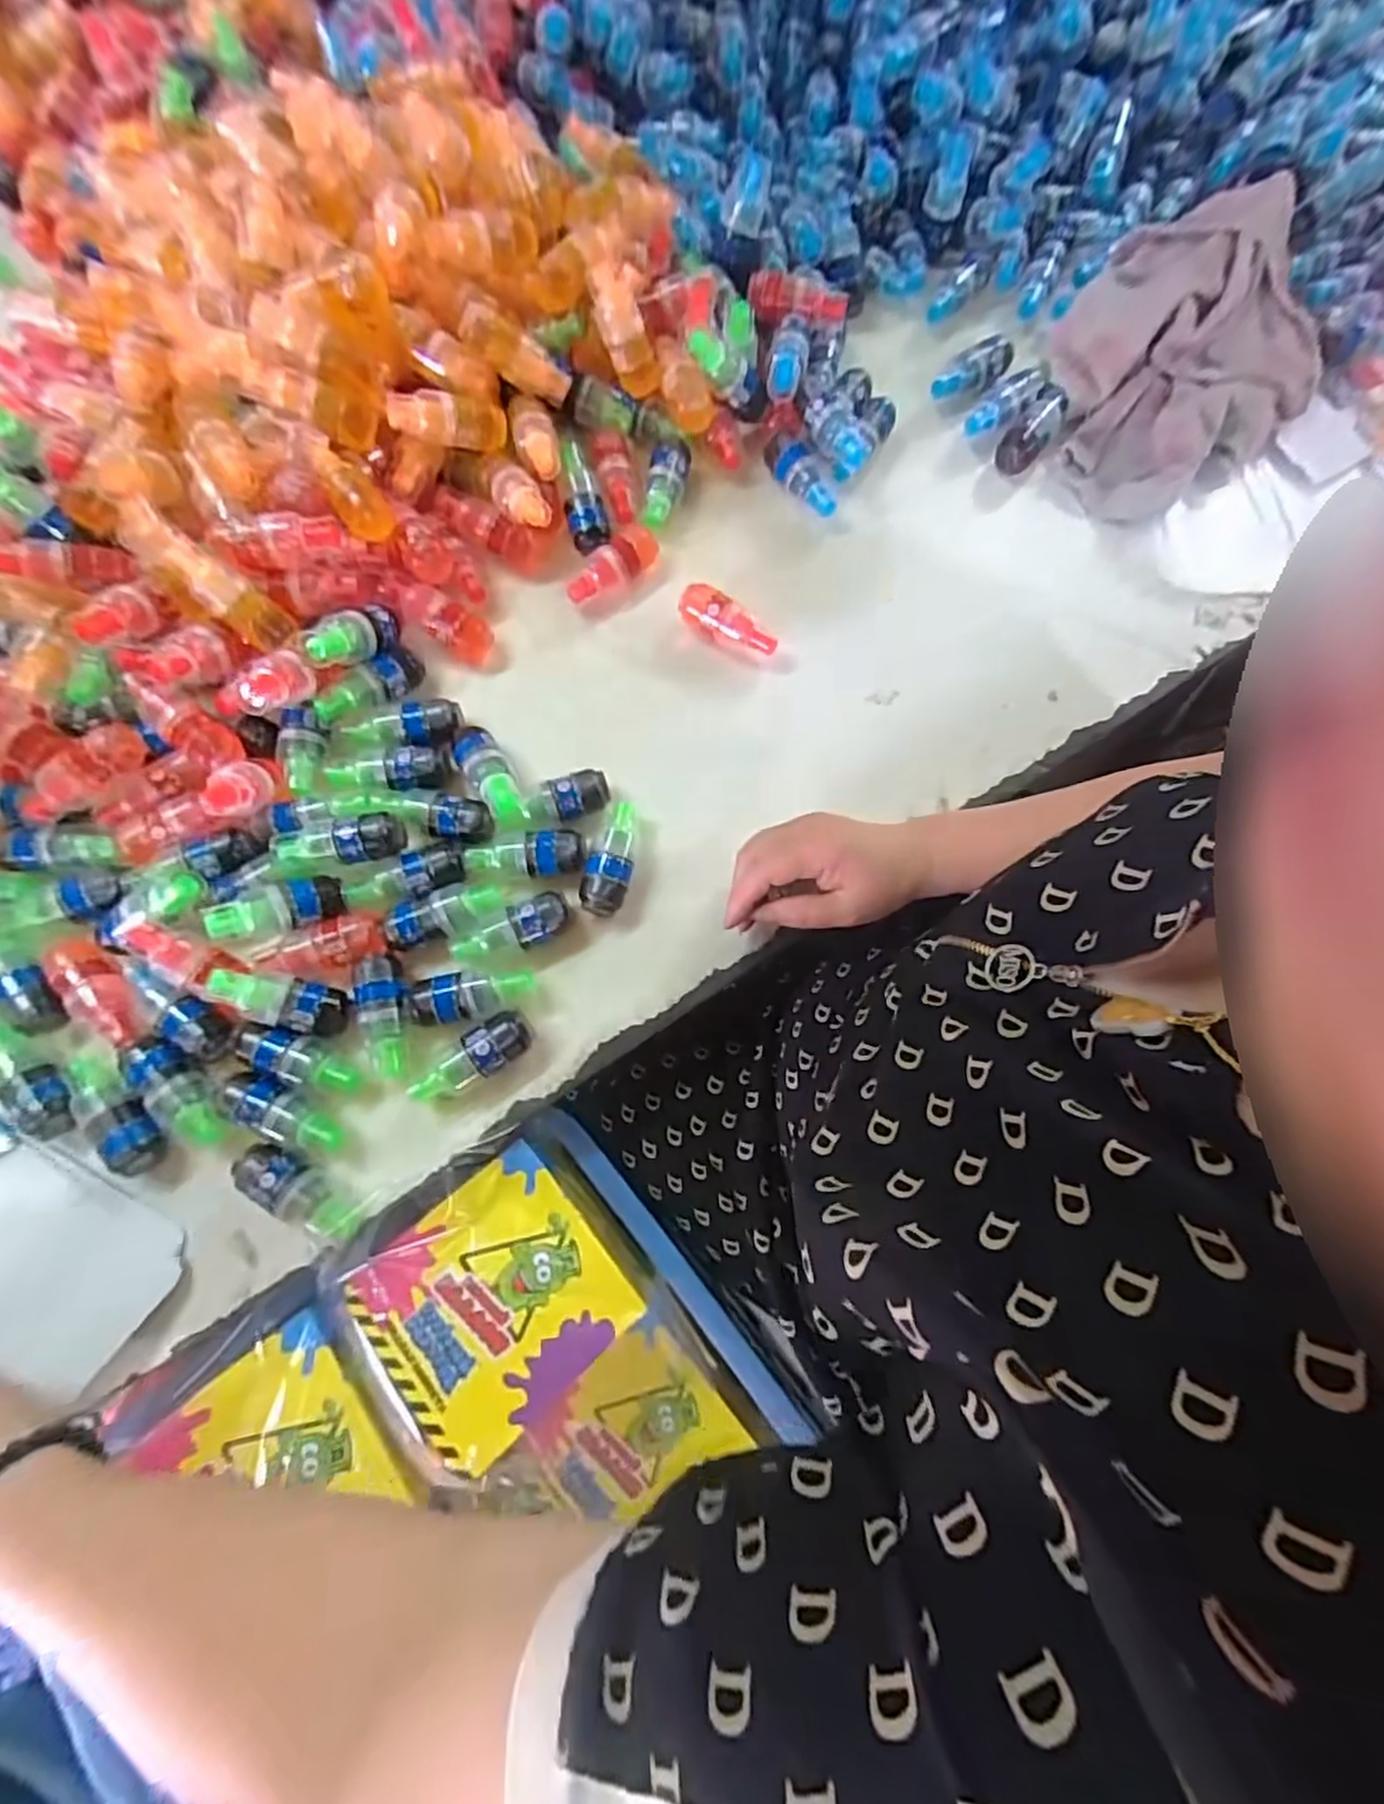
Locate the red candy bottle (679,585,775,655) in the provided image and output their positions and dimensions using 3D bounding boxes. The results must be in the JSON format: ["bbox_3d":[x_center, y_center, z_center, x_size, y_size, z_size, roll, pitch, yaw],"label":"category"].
[{"bbox_3d":[0.025,-0.201,0.510,0.075,0.032,0.025,36,77,8],"label":"red candy bottle"}]

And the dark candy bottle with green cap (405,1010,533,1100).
[{"bbox_3d":[-0.135,0.097,0.430,0.078,0.031,0.029,-33,78,-9],"label":"dark candy bottle with green cap"}]

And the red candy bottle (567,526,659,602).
[{"bbox_3d":[-0.059,-0.249,0.517,0.079,0.029,0.025,-35,79,-10],"label":"red candy bottle"}]

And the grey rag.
[{"bbox_3d":[0.384,-0.444,0.552,0.243,0.091,0.199,-38,79,-10],"label":"grey rag"}]

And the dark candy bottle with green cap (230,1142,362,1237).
[{"bbox_3d":[-0.230,0.168,0.406,0.078,0.027,0.028,26,76,6],"label":"dark candy bottle with green cap"}]

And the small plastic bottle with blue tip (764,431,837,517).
[{"bbox_3d":[0.088,-0.337,0.547,0.028,0.025,0.077,-39,79,-10],"label":"small plastic bottle with blue tip"}]

